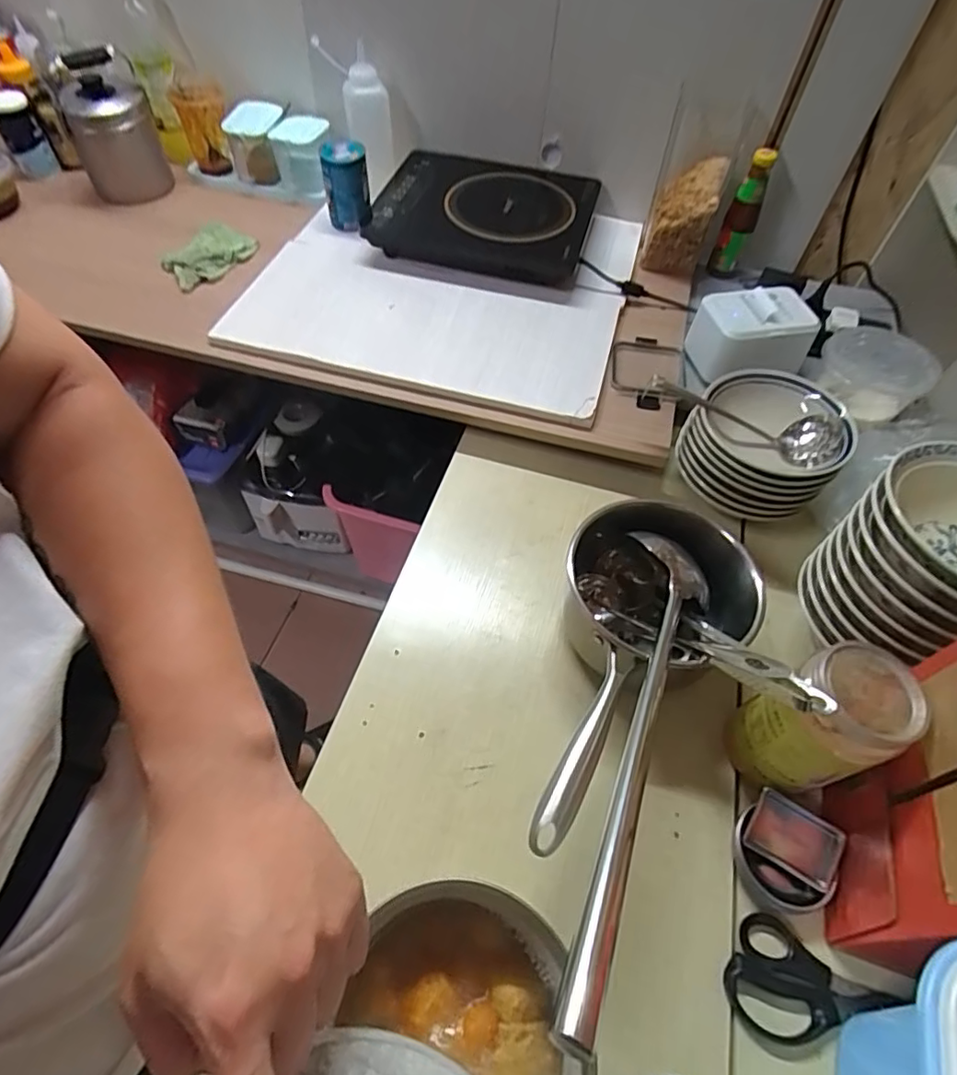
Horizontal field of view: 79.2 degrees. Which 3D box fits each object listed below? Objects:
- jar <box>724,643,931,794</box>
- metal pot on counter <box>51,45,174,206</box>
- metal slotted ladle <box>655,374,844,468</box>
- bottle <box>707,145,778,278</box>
[{"bbox_3d":[0.303,0.171,0.519,0.095,0.164,0.091,2,54,-2],"label":"jar"},{"bbox_3d":[-0.635,-0.715,1.009,0.131,0.214,0.126,-19,57,-17],"label":"metal pot on counter"},{"bbox_3d":[0.325,-0.148,0.720,0.219,0.052,0.064,32,58,18],"label":"metal slotted ladle"},{"bbox_3d":[0.416,-0.508,0.912,0.046,0.182,0.055,23,56,13],"label":"bottle"}]

